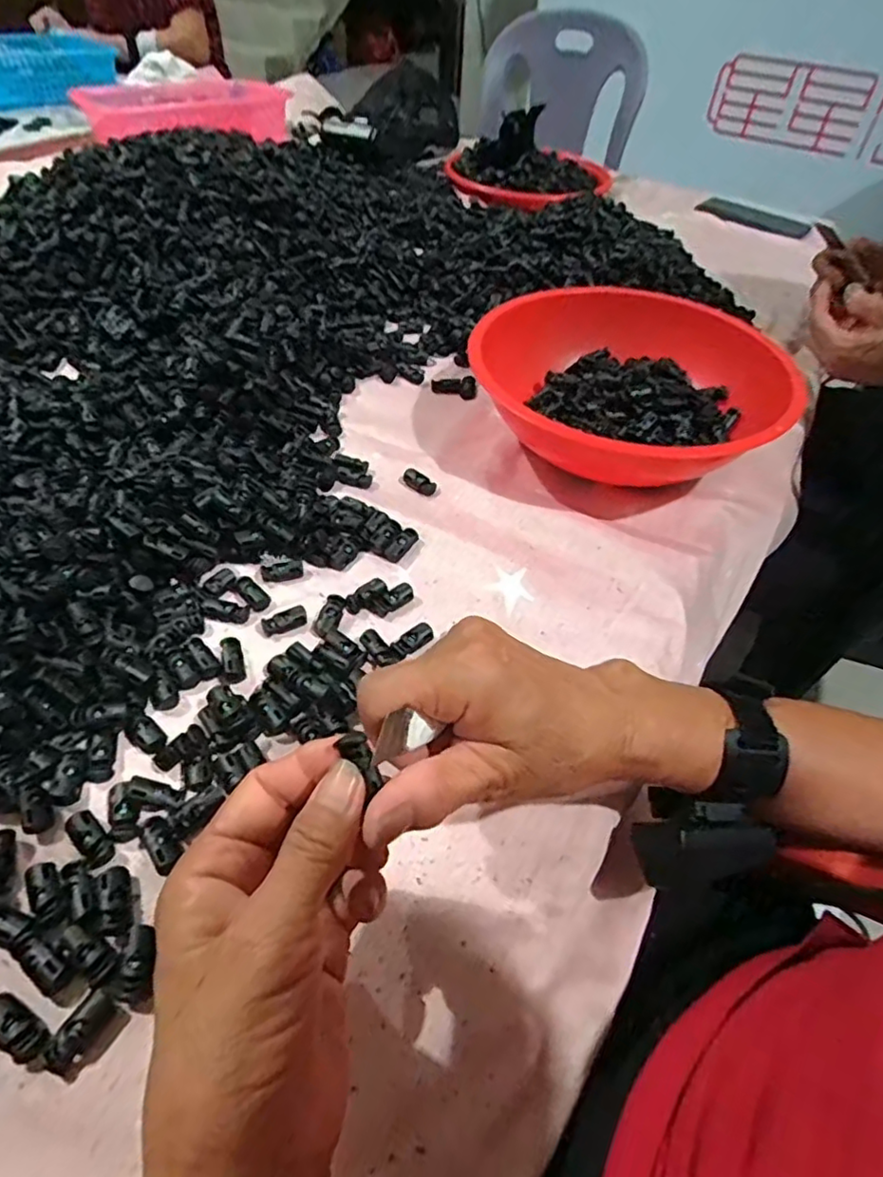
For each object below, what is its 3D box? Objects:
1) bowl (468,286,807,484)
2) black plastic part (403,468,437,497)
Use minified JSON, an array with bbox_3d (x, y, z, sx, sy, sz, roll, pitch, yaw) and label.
[{"bbox_3d":[0.151,-0.159,0.514,0.231,0.074,0.237,15,50,8],"label":"bowl"},{"bbox_3d":[-0.016,-0.085,0.486,0.030,0.006,0.017,32,55,21],"label":"black plastic part"}]

